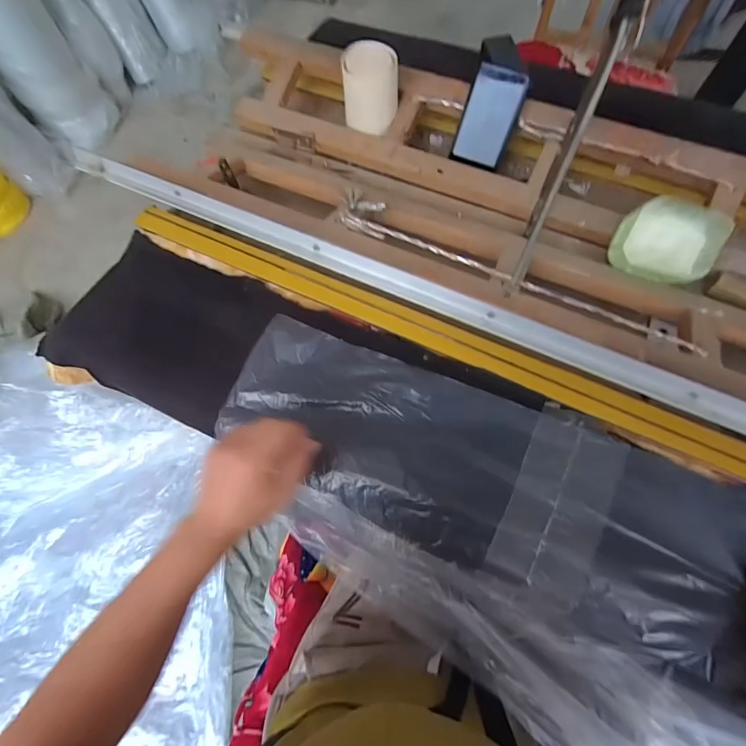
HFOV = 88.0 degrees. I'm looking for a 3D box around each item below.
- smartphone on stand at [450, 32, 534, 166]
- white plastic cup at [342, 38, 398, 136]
[{"bbox_3d":[0.162,-0.359,0.526,0.079,0.105,0.093,20,71,10],"label":"smartphone on stand"},{"bbox_3d":[-0.003,-0.398,0.538,0.075,0.083,0.074,-4,69,2],"label":"white plastic cup"}]

